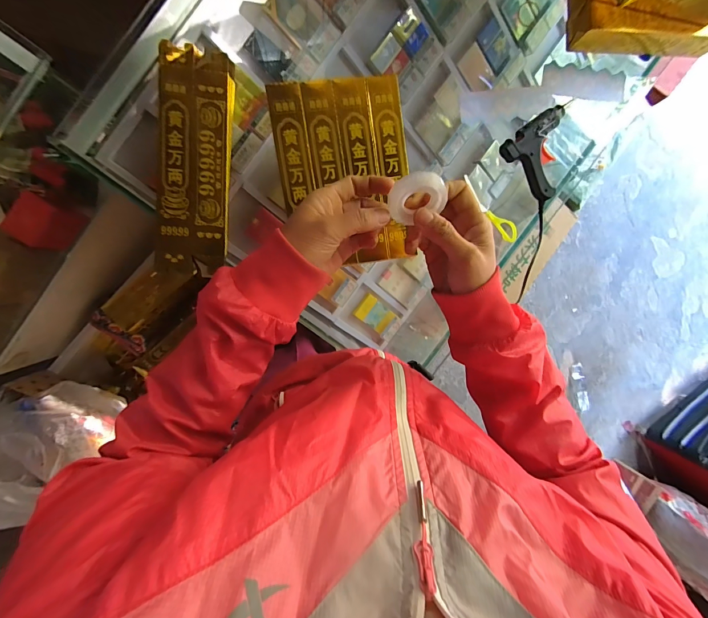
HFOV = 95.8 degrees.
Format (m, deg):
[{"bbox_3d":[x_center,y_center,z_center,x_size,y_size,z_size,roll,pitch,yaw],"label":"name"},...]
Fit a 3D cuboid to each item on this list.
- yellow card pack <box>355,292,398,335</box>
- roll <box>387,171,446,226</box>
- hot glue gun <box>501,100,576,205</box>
[{"bbox_3d":[0.045,0.011,0.688,0.083,0.020,0.055,38,91,-10],"label":"yellow card pack"},{"bbox_3d":[0.054,-0.100,0.281,0.047,0.013,0.040,-15,127,13],"label":"roll"},{"bbox_3d":[0.291,-0.235,0.480,0.105,0.023,0.105,-40,100,-1],"label":"hot glue gun"}]

